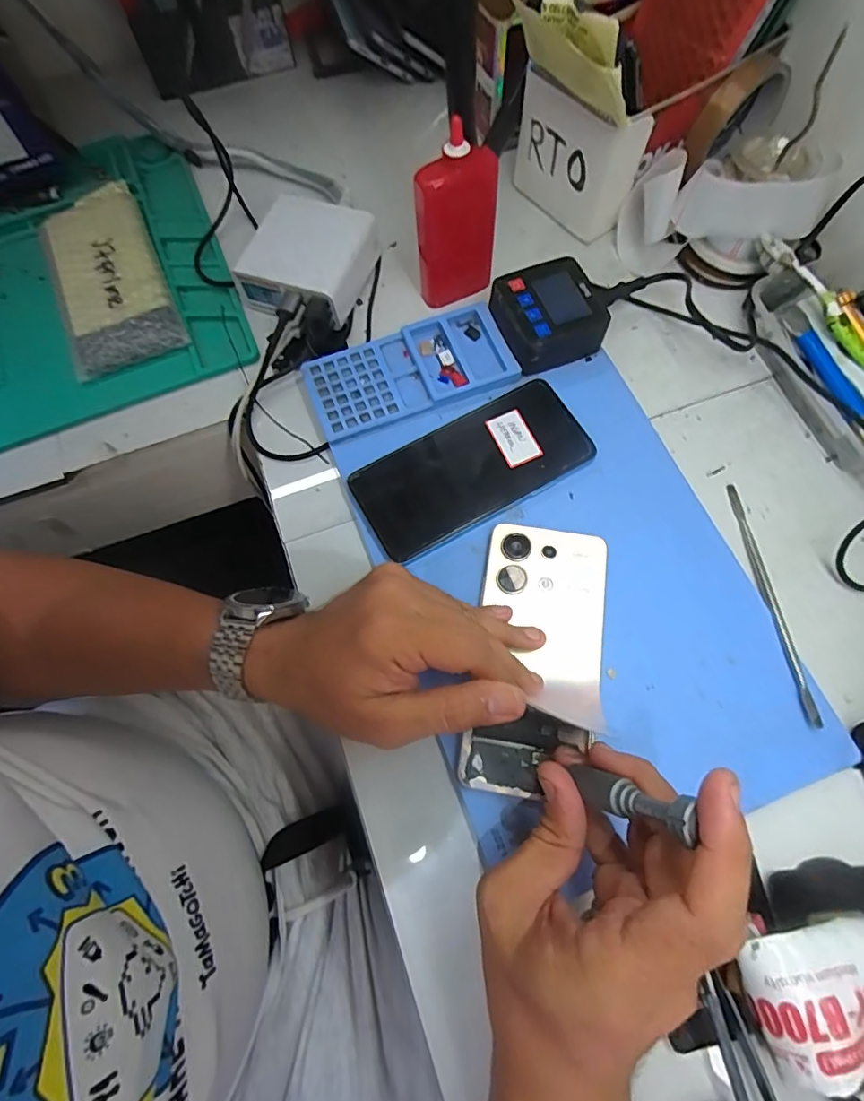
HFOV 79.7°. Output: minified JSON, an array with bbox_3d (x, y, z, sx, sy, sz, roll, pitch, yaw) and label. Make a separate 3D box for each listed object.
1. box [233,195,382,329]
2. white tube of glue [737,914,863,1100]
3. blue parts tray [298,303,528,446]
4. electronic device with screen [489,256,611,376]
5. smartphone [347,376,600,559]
[{"bbox_3d":[-0.102,-0.232,0.415,0.093,0.039,0.093,18,72,9],"label":"box"},{"bbox_3d":[0.193,0.212,0.251,0.083,0.042,0.060,-6,70,0],"label":"white tube of glue"},{"bbox_3d":[-0.017,-0.133,0.389,0.149,0.019,0.073,-20,70,-5],"label":"blue parts tray"},{"bbox_3d":[0.085,-0.174,0.392,0.078,0.041,0.070,-21,70,-5],"label":"electronic device with screen"},{"bbox_3d":[0.028,-0.058,0.354,0.159,0.008,0.071,-29,71,-8],"label":"smartphone"}]

